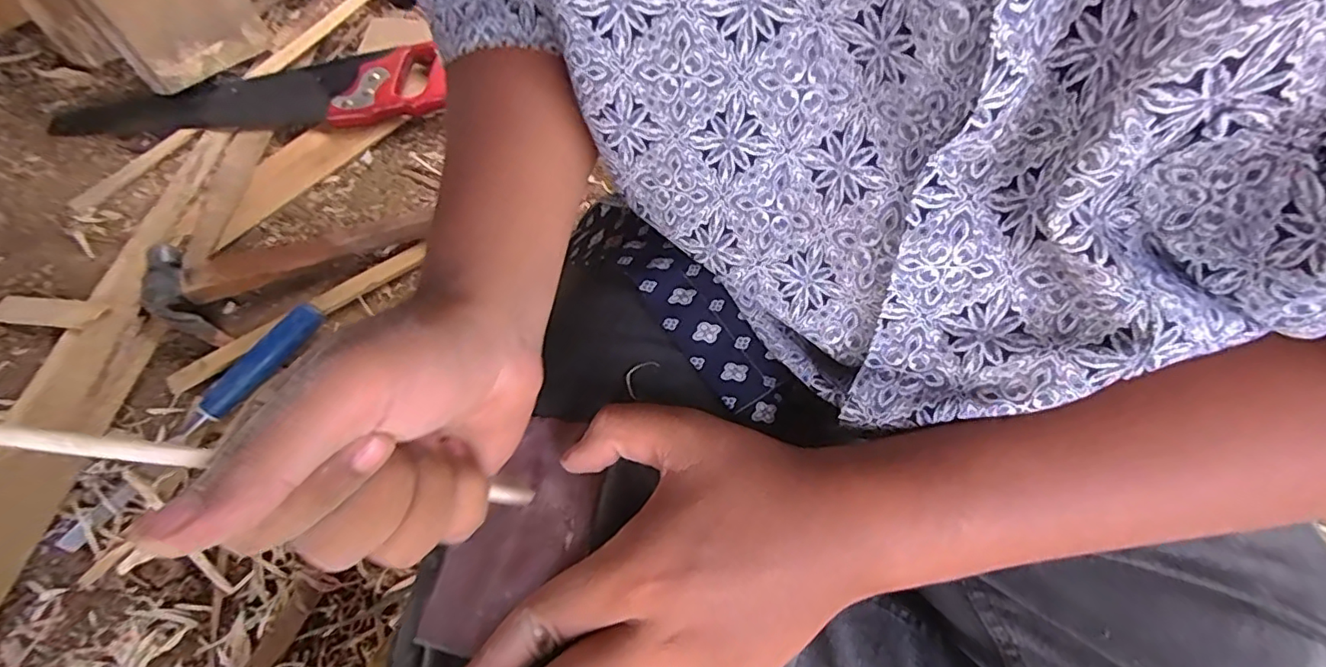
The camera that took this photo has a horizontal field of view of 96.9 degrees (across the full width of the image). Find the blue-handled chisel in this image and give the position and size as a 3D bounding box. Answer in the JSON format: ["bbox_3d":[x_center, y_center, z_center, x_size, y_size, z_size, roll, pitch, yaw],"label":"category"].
[{"bbox_3d":[-0.356,0.065,0.448,0.030,0.019,0.230,36,77,19],"label":"blue-handled chisel"}]

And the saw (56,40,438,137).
[{"bbox_3d":[-0.417,-0.243,0.594,0.384,0.042,0.108,-5,58,-5],"label":"saw"}]

